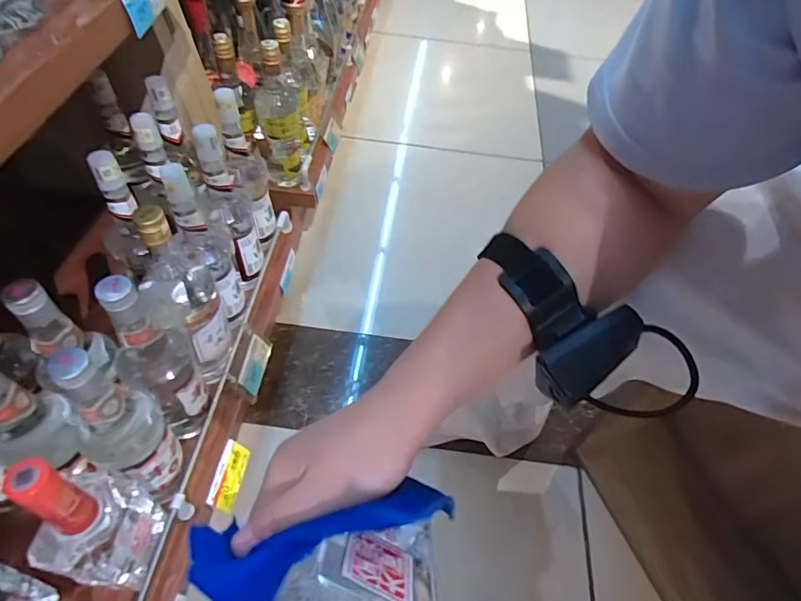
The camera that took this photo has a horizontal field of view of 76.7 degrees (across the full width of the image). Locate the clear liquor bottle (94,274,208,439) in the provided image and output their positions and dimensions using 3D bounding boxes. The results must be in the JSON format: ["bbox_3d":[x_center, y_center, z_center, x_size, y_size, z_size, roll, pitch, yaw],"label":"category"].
[{"bbox_3d":[-0.267,0.056,0.555,0.067,0.240,0.072,26,54,15],"label":"clear liquor bottle"}]

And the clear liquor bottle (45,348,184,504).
[{"bbox_3d":[-0.275,0.120,0.491,0.067,0.240,0.071,30,55,18],"label":"clear liquor bottle"}]

